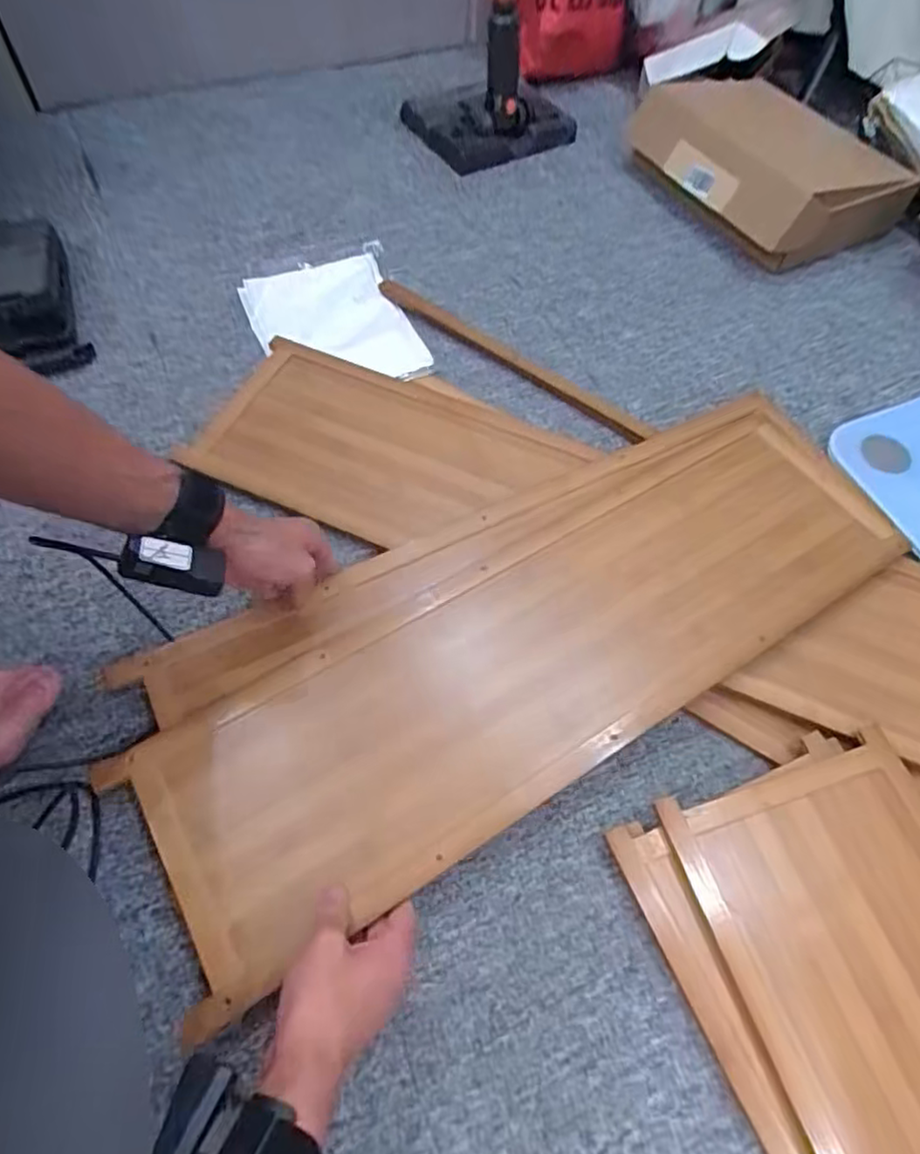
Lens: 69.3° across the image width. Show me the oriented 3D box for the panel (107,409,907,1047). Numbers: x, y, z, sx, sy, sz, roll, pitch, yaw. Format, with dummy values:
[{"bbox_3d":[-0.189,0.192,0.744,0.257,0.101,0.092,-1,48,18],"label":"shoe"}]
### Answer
[{"bbox_3d":[0.089,0.064,0.633,0.757,0.026,0.219,-28,64,-17],"label":"panel"}]

